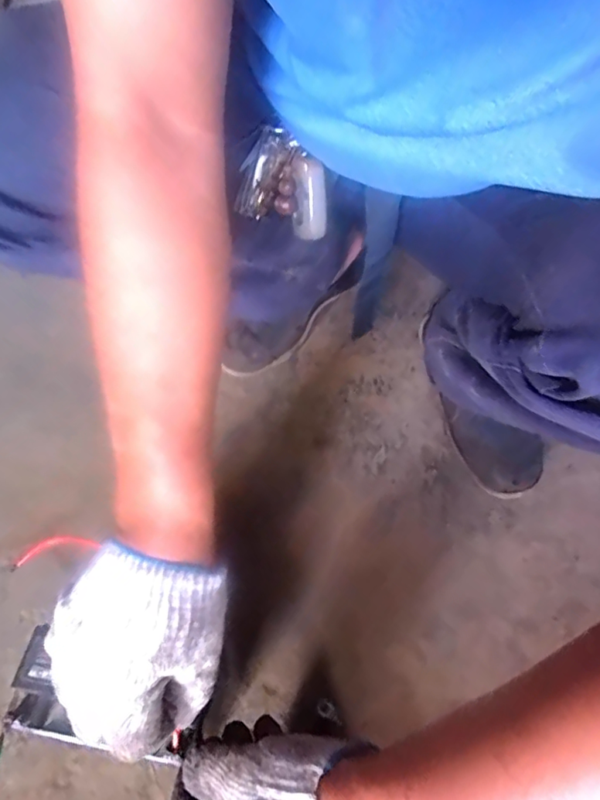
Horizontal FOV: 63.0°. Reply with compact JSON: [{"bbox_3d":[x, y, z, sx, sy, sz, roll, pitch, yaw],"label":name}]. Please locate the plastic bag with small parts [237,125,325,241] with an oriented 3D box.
[{"bbox_3d":[-0.008,-0.180,0.408,0.074,0.071,0.015,19,13,-12],"label":"plastic bag with small parts"}]

